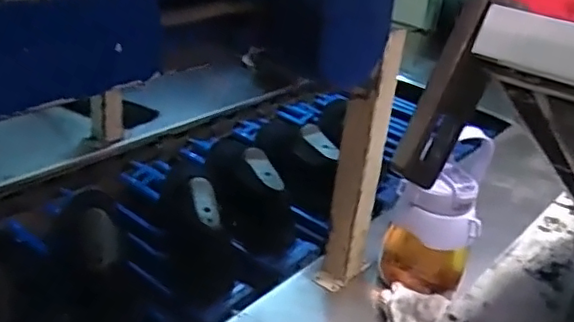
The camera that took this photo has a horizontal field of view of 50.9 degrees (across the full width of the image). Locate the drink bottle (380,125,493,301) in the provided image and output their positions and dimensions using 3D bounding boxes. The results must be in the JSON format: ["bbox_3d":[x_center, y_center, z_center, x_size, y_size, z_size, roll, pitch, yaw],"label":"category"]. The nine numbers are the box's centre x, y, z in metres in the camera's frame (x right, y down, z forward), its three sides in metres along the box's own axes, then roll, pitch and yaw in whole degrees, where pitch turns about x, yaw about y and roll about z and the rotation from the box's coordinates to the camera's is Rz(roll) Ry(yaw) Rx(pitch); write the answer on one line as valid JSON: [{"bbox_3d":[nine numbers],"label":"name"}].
[{"bbox_3d":[0.185,0.069,0.752,0.110,0.190,0.085,21,32,25],"label":"drink bottle"}]

